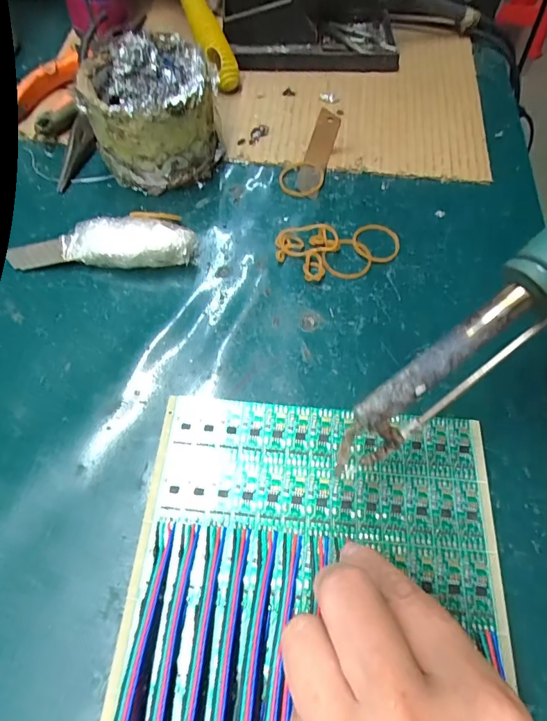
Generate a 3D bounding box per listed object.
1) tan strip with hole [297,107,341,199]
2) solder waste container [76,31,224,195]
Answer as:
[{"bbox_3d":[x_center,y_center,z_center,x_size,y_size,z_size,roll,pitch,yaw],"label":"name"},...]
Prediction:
[{"bbox_3d":[0.034,-0.157,0.335,0.018,0.005,0.090,14,63,7],"label":"tan strip with hole"},{"bbox_3d":[-0.080,-0.172,0.301,0.082,0.077,0.079,-12,62,-6],"label":"solder waste container"}]

